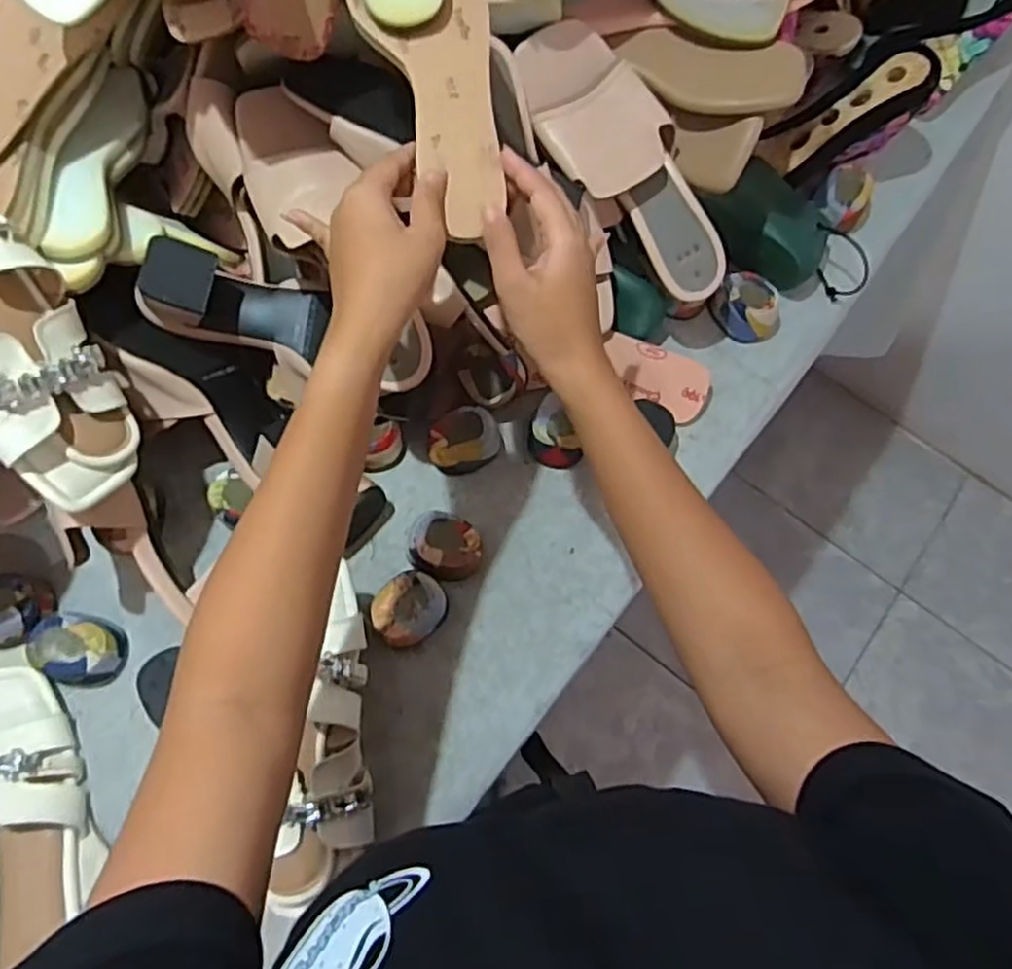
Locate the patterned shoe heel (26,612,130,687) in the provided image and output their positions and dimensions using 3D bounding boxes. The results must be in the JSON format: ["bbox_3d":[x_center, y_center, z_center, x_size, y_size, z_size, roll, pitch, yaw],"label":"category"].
[{"bbox_3d":[-0.330,0.126,0.559,0.063,0.041,0.052,13,70,3],"label":"patterned shoe heel"}]

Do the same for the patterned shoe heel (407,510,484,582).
[{"bbox_3d":[-0.050,0.050,0.603,0.063,0.037,0.059,11,70,2],"label":"patterned shoe heel"}]

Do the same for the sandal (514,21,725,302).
[{"bbox_3d":[0.099,-0.259,0.600,0.083,0.049,0.237,-39,107,8],"label":"sandal"}]

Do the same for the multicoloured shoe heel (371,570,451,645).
[{"bbox_3d":[-0.078,0.101,0.581,0.063,0.039,0.053,-36,75,-13],"label":"multicoloured shoe heel"}]

